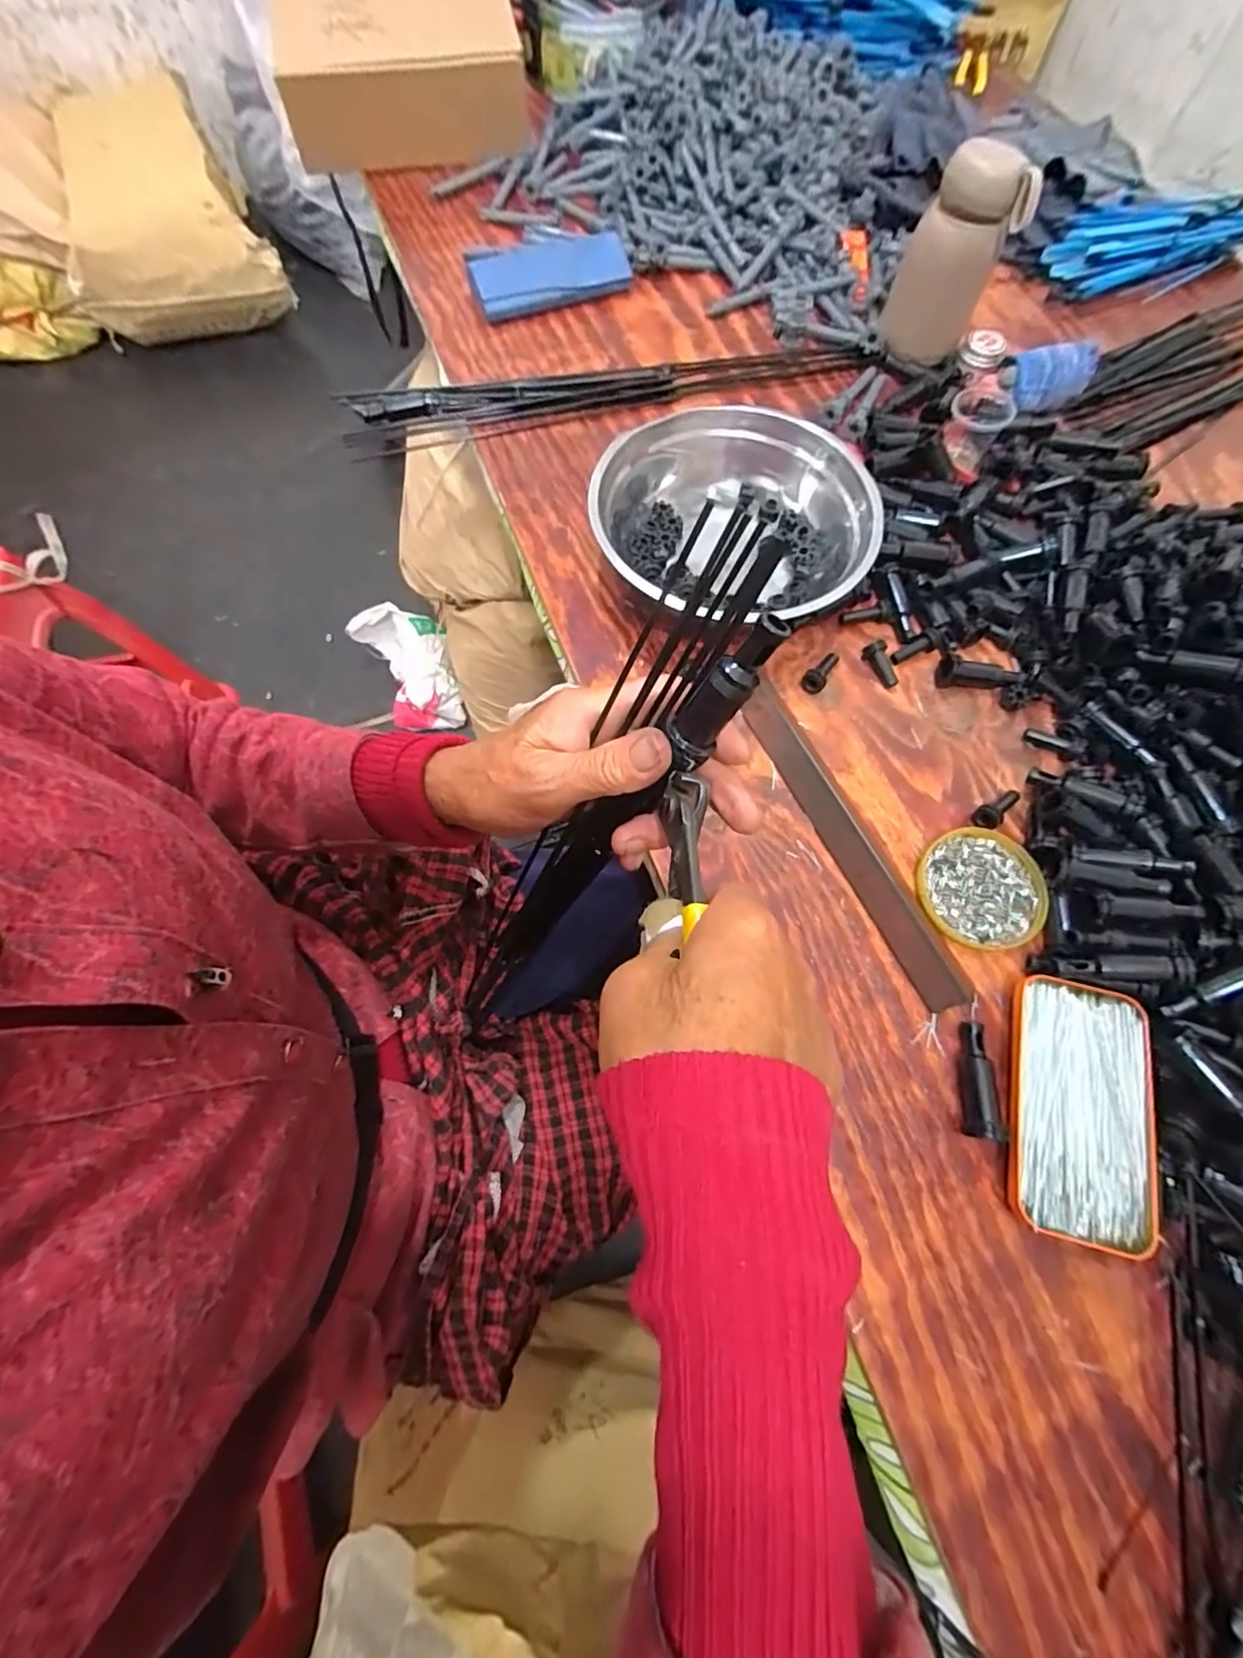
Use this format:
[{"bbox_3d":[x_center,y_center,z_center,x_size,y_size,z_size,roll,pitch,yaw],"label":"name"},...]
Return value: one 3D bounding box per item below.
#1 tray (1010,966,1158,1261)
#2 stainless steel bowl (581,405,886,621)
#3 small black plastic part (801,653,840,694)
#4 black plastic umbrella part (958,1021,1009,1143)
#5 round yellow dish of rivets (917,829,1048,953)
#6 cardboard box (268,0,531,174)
[{"bbox_3d":[0.279,0.169,0.359,0.078,0.019,0.144,16,70,4],"label":"tray"},{"bbox_3d":[0.085,-0.258,0.485,0.221,0.057,0.190,-6,71,-5],"label":"stainless steel bowl"},{"bbox_3d":[0.158,-0.126,0.467,0.018,0.016,0.040,31,72,8],"label":"small black plastic part"},{"bbox_3d":[0.220,0.153,0.360,0.016,0.020,0.065,8,70,1],"label":"black plastic umbrella part"},{"bbox_3d":[0.250,0.040,0.409,0.082,0.012,0.083,1,70,-2],"label":"round yellow dish of rivets"},{"bbox_3d":[-0.267,-0.941,0.702,0.266,0.094,0.317,-10,71,-6],"label":"cardboard box"}]

